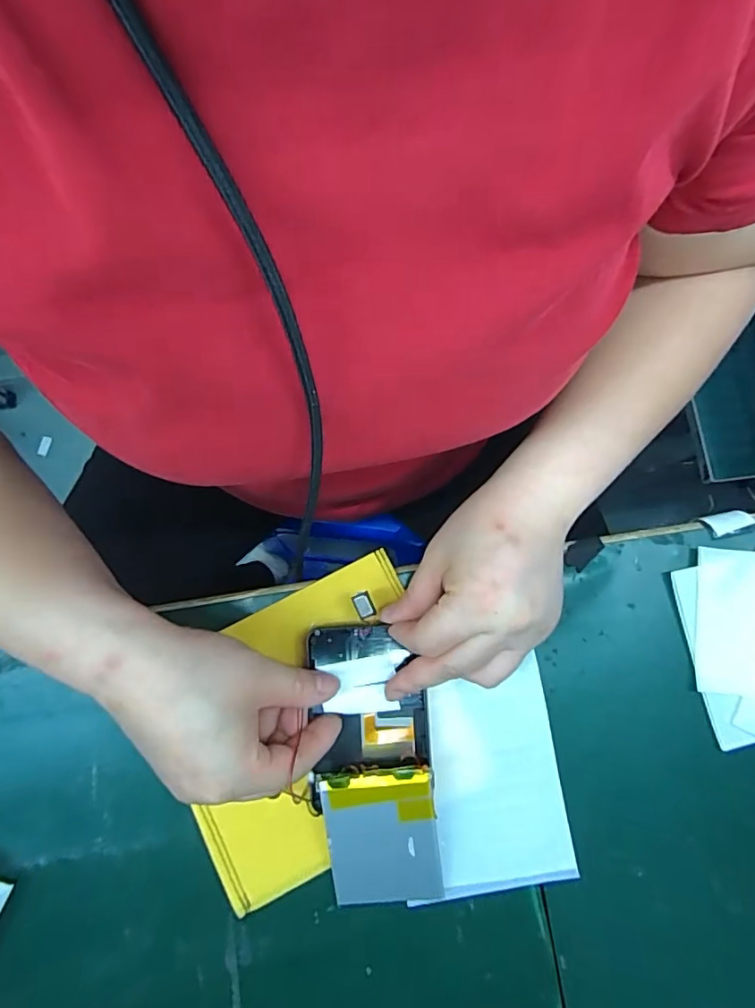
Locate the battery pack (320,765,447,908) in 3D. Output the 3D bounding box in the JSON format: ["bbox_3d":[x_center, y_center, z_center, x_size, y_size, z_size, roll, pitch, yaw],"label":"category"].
[{"bbox_3d":[0.003,0.190,0.286,0.061,0.004,0.082,-7,100,3],"label":"battery pack"}]

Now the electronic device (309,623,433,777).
[{"bbox_3d":[-0.006,0.116,0.307,0.066,0.014,0.083,-5,80,-1],"label":"electronic device"}]

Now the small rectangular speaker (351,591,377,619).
[{"bbox_3d":[-0.008,0.062,0.305,0.012,0.004,0.016,-16,99,11],"label":"small rectangular speaker"}]

